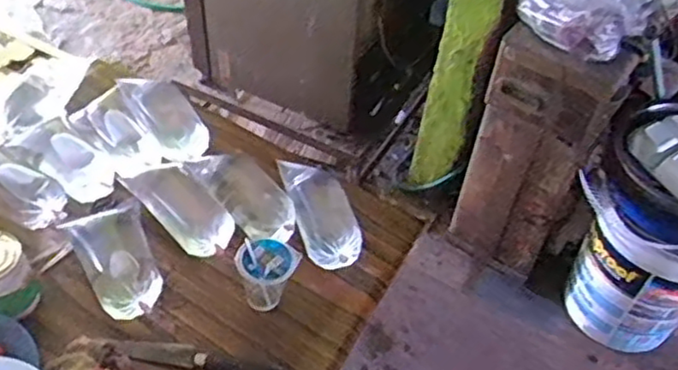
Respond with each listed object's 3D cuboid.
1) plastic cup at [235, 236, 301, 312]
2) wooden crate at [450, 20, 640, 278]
[{"bbox_3d":[-0.094,0.119,0.900,0.074,0.090,0.069,3,49,-3],"label":"plastic cup"},{"bbox_3d":[0.416,-0.055,1.533,0.251,0.554,0.138,23,51,14],"label":"wooden crate"}]

